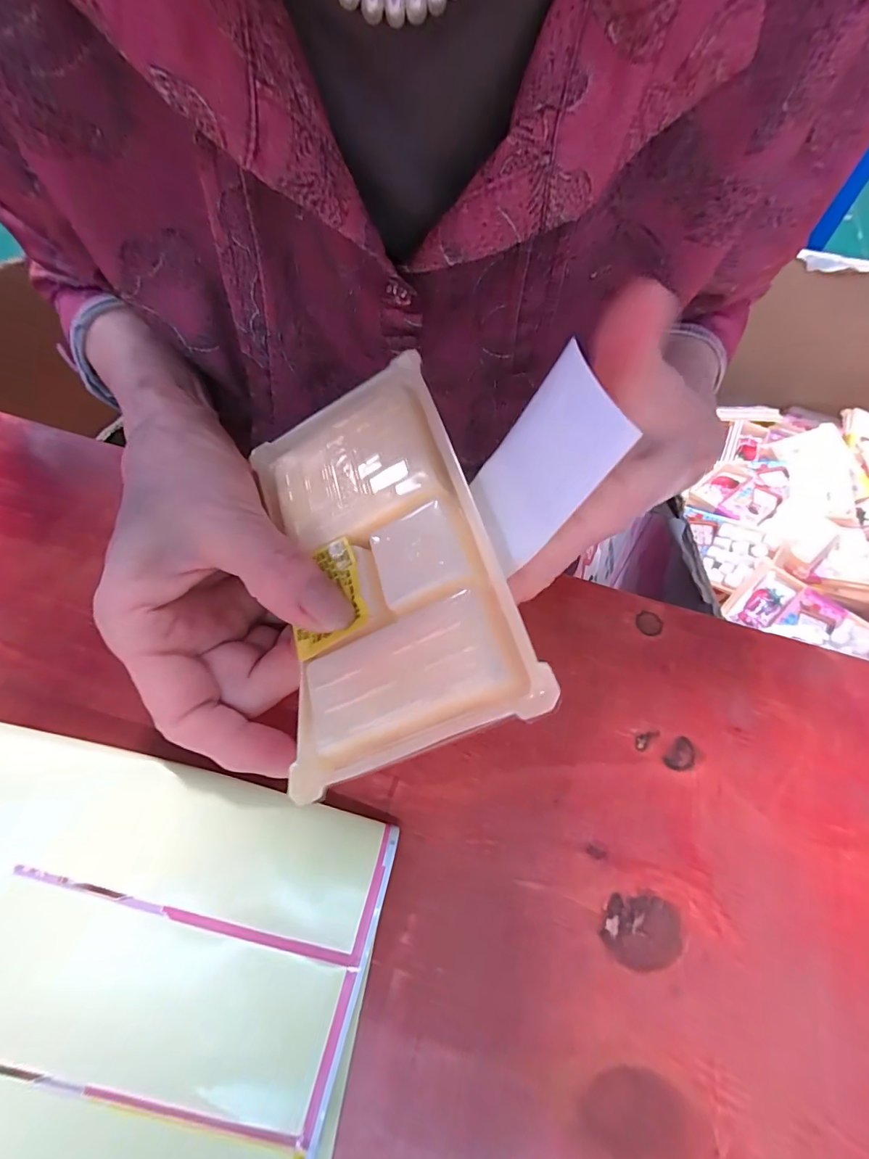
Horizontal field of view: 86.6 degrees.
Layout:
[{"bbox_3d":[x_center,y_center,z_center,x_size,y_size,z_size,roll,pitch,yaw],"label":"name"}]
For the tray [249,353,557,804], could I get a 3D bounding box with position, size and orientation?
[{"bbox_3d":[-0.019,-0.010,0.156,0.073,0.015,0.135,-25,61,15],"label":"tray"}]

